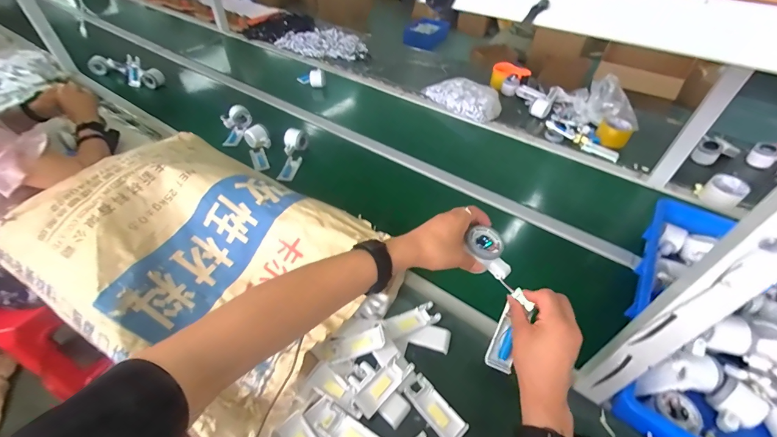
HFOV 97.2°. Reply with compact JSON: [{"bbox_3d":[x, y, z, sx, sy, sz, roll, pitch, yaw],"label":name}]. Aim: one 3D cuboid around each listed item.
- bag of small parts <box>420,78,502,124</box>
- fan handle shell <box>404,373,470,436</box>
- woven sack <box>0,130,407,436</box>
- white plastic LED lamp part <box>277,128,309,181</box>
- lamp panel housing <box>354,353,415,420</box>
[{"bbox_3d":[0.259,-0.436,1.224,0.128,0.084,0.295,-27,51,-24],"label":"bag of small parts"},{"bbox_3d":[0.072,0.297,0.532,0.043,0.017,0.101,-32,53,-28],"label":"fan handle shell"},{"bbox_3d":[-0.356,0.057,0.647,0.660,0.152,0.410,25,50,23],"label":"woven sack"},{"bbox_3d":[-0.273,-0.177,0.993,0.068,0.057,0.178,1,62,1],"label":"white plastic LED lamp part"},{"bbox_3d":[-0.007,0.262,0.542,0.038,0.020,0.101,34,54,29],"label":"lamp panel housing"}]

